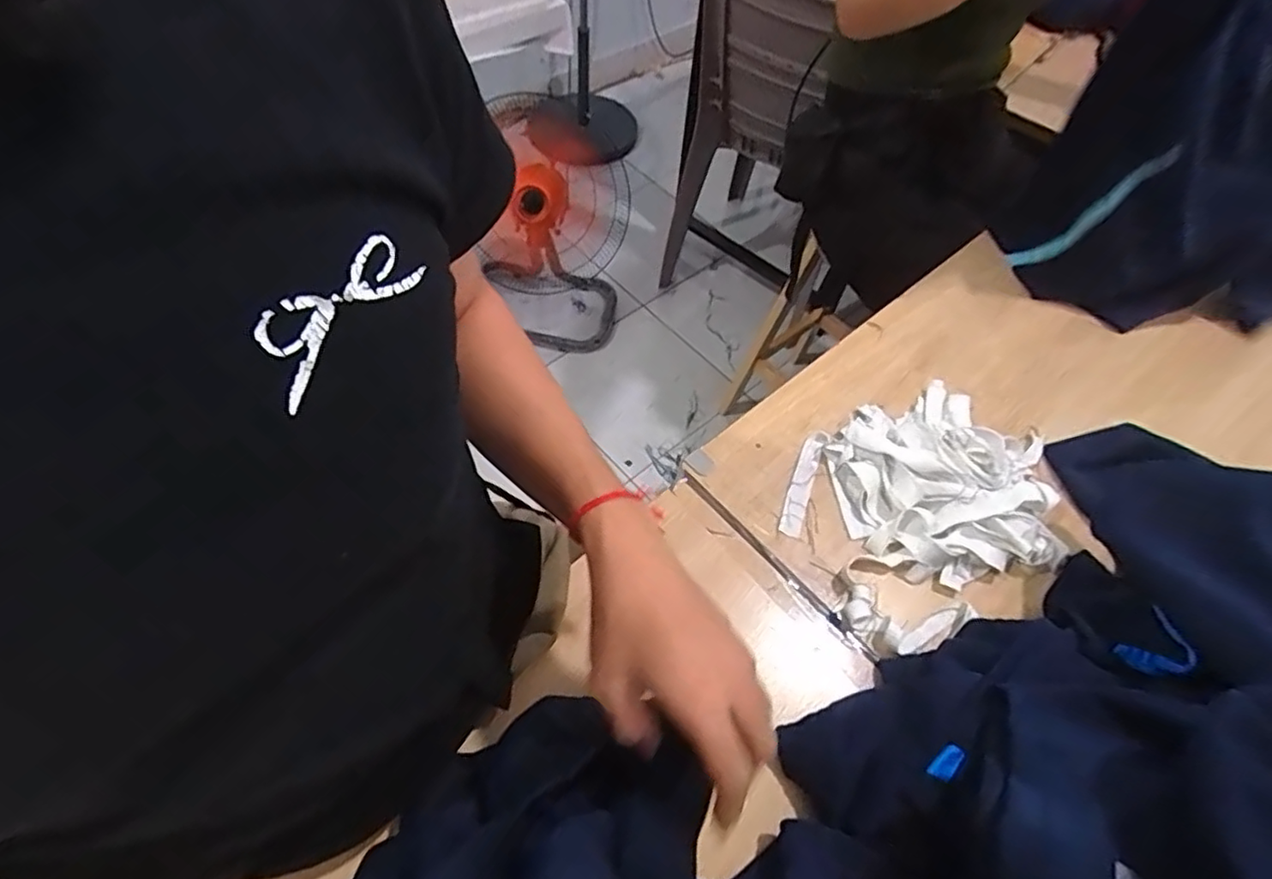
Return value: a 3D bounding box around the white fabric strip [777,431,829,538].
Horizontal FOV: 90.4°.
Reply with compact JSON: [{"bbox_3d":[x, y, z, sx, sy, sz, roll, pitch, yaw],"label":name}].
[{"bbox_3d":[0.161,0.040,0.608,0.021,0.011,0.114,21,59,9],"label":"white fabric strip"}]

